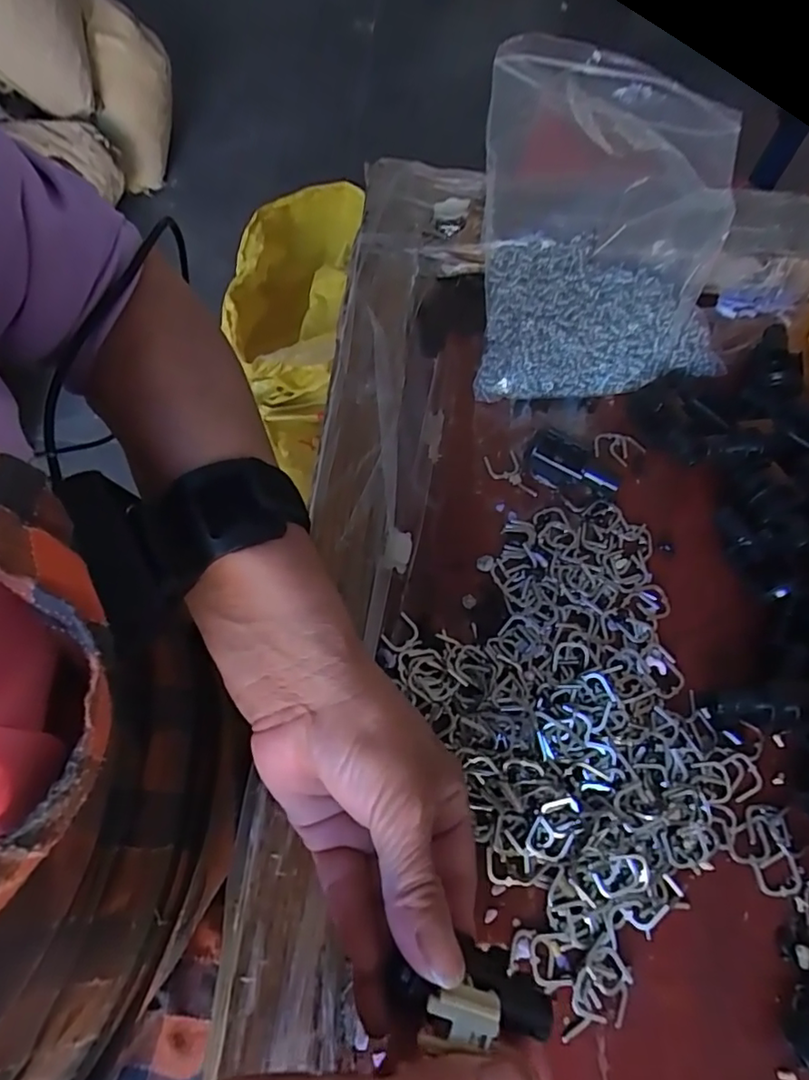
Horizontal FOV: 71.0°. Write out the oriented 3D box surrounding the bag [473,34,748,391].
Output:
[{"bbox_3d":[0.132,-0.203,0.361,0.160,0.066,0.234,5,67,2],"label":"bag"}]

